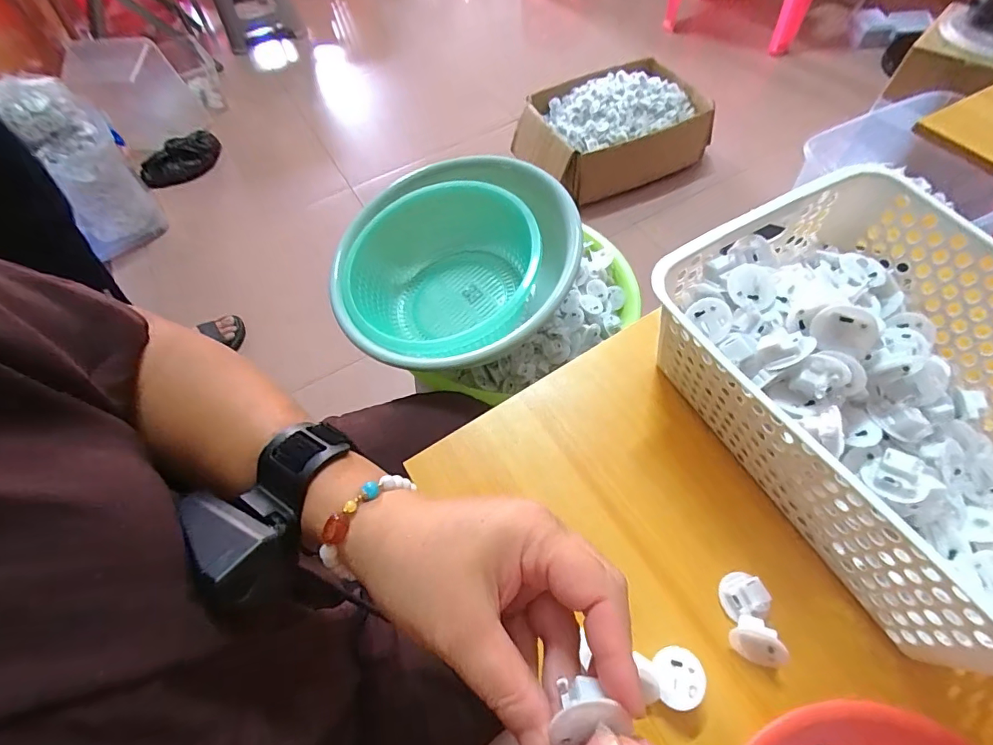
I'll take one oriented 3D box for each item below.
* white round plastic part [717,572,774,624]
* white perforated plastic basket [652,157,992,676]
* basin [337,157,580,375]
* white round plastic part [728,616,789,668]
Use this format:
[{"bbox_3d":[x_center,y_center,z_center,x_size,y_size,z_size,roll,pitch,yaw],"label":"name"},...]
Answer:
[{"bbox_3d":[0.168,0.153,0.319,0.027,0.020,0.028,-2,60,3],"label":"white round plastic part"},{"bbox_3d":[0.271,0.023,0.322,0.200,0.123,0.304,-29,62,-12],"label":"white perforated plastic basket"},{"bbox_3d":[-0.047,-0.119,0.560,0.255,0.127,0.278,-5,60,1],"label":"basin"},{"bbox_3d":[0.169,0.174,0.302,0.032,0.029,0.017,17,28,20],"label":"white round plastic part"}]

